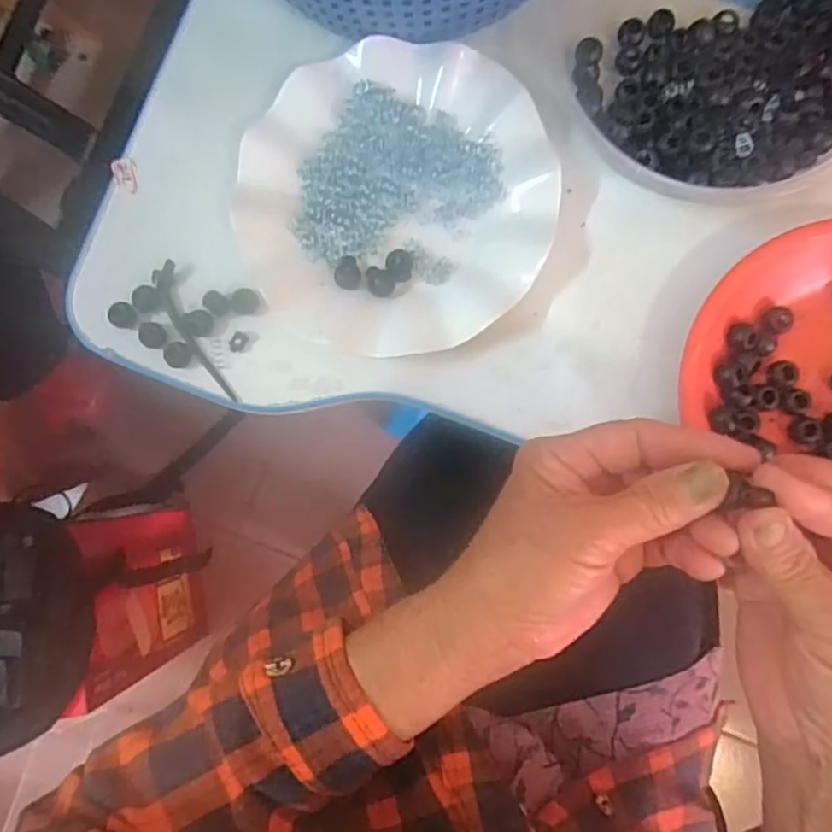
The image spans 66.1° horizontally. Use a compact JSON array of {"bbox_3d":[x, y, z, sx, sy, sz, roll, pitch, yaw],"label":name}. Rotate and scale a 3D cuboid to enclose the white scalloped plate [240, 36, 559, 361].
[{"bbox_3d":[-0.012,-0.128,0.375,0.179,0.023,0.180,0,85,3],"label":"white scalloped plate"}]

